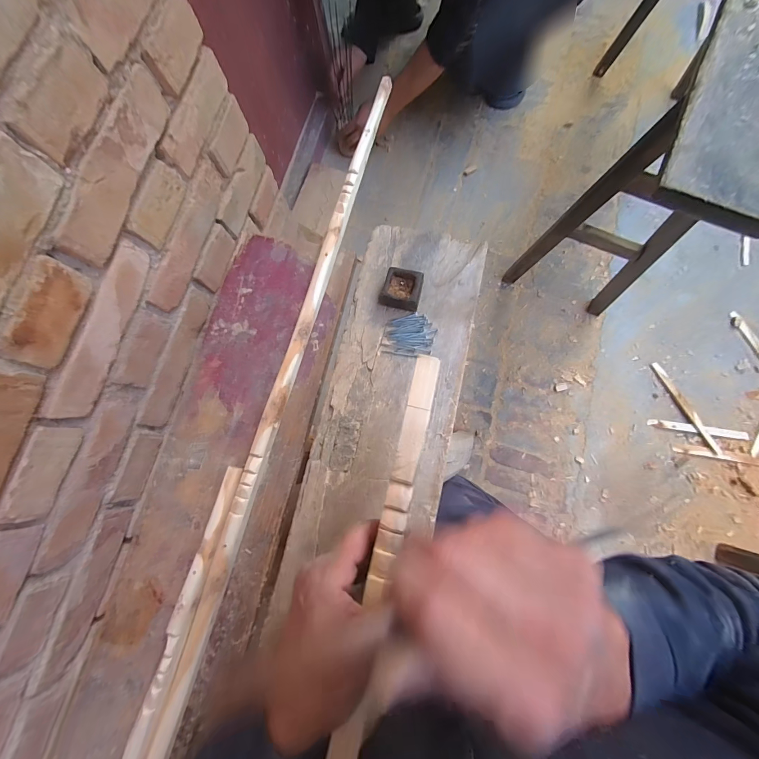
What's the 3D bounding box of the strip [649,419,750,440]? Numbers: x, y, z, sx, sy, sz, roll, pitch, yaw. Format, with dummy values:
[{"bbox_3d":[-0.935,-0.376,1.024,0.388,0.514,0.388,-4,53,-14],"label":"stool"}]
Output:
[{"bbox_3d":[0.804,0.125,0.812,0.234,0.010,0.020,8,79,6],"label":"strip"}]

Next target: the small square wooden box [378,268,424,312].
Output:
[{"bbox_3d":[0.027,-0.114,0.420,0.052,0.031,0.048,13,79,7],"label":"small square wooden box"}]

